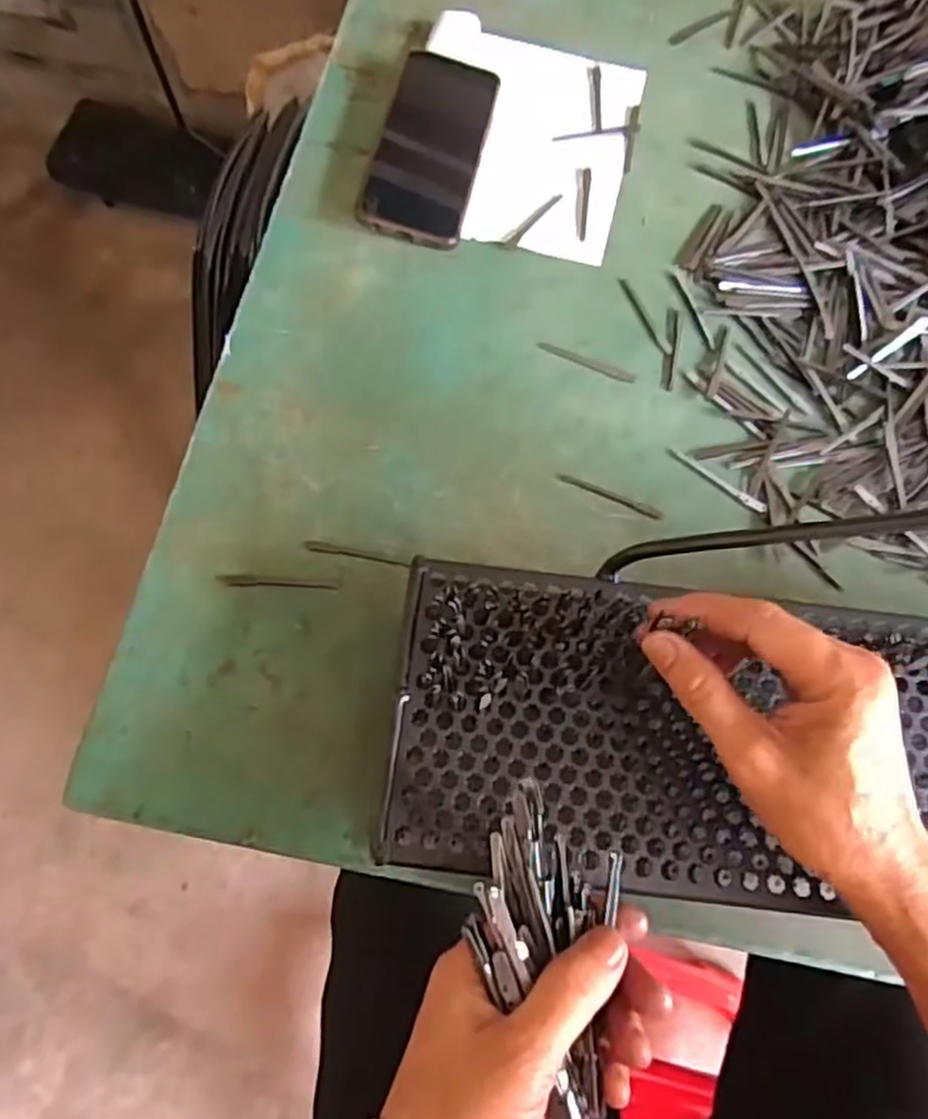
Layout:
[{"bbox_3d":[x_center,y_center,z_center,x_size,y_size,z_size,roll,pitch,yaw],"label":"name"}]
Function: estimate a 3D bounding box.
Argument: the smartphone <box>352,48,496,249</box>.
[{"bbox_3d":[-0.023,-0.306,0.545,0.073,0.011,0.168,15,70,-6],"label":"smartphone"}]

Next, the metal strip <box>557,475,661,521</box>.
[{"bbox_3d":[0.091,-0.040,0.459,0.068,0.004,0.007,23,73,6],"label":"metal strip"}]

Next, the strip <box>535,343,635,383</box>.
[{"bbox_3d":[0.082,-0.132,0.497,0.068,0.004,0.007,22,73,5],"label":"strip"}]

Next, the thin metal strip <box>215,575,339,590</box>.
[{"bbox_3d":[-0.109,0.013,0.435,0.069,0.004,0.007,2,72,-1],"label":"thin metal strip"}]

